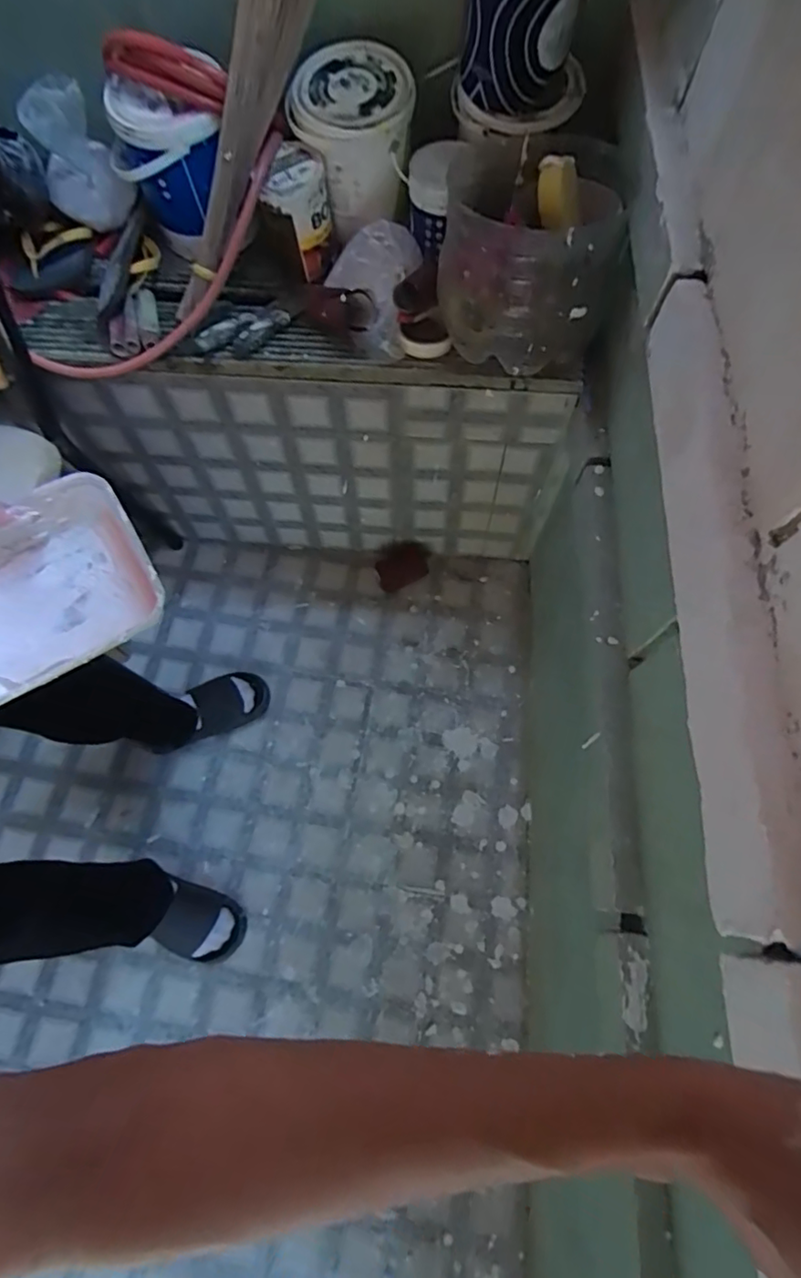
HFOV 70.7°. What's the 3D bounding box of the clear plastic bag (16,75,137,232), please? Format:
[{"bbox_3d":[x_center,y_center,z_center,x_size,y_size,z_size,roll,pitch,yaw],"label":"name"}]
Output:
[{"bbox_3d":[-0.498,-0.746,0.858,0.138,0.219,0.117,-20,90,-6],"label":"clear plastic bag"}]

